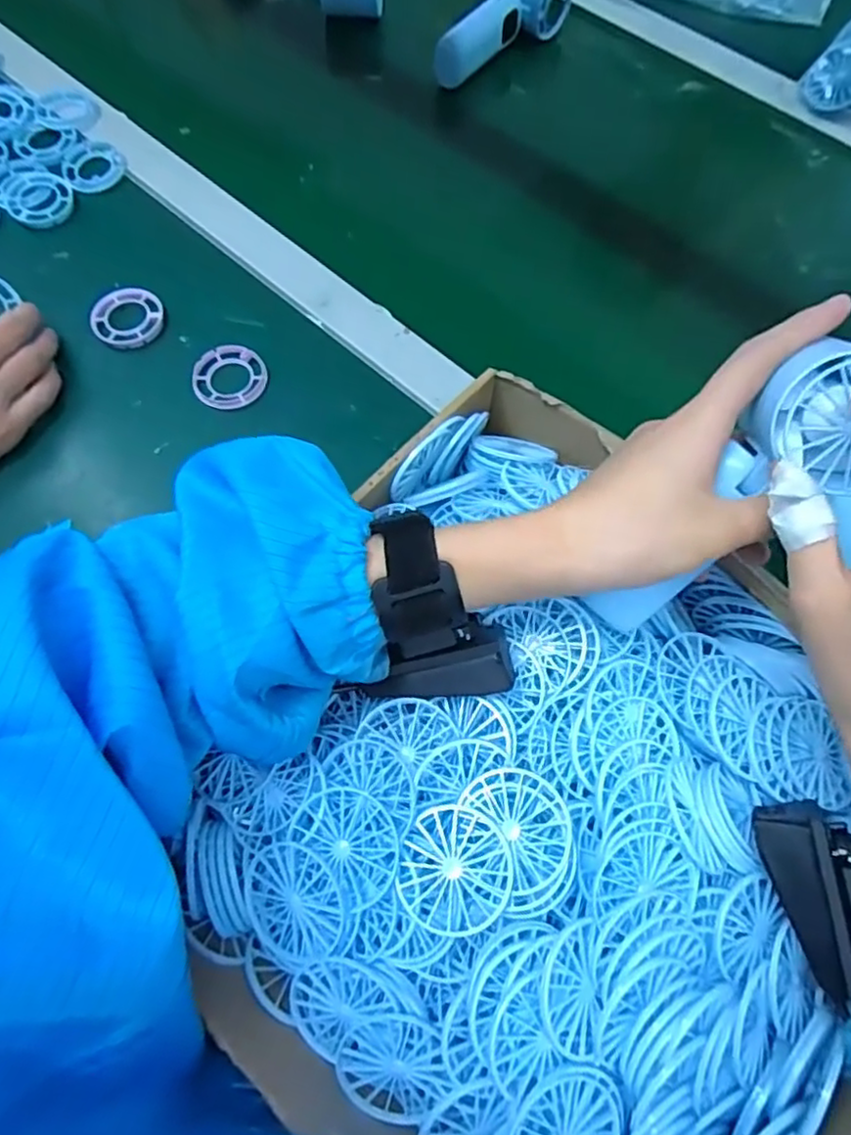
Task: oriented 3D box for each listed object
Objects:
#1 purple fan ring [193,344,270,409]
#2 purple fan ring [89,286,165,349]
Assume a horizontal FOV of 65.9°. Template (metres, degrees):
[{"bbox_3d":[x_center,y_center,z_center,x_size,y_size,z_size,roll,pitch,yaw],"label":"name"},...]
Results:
[{"bbox_3d":[-0.143,-0.138,0.476,0.052,0.008,0.049,-1,68,2],"label":"purple fan ring"},{"bbox_3d":[-0.226,-0.191,0.499,0.053,0.009,0.054,-1,68,2],"label":"purple fan ring"}]

